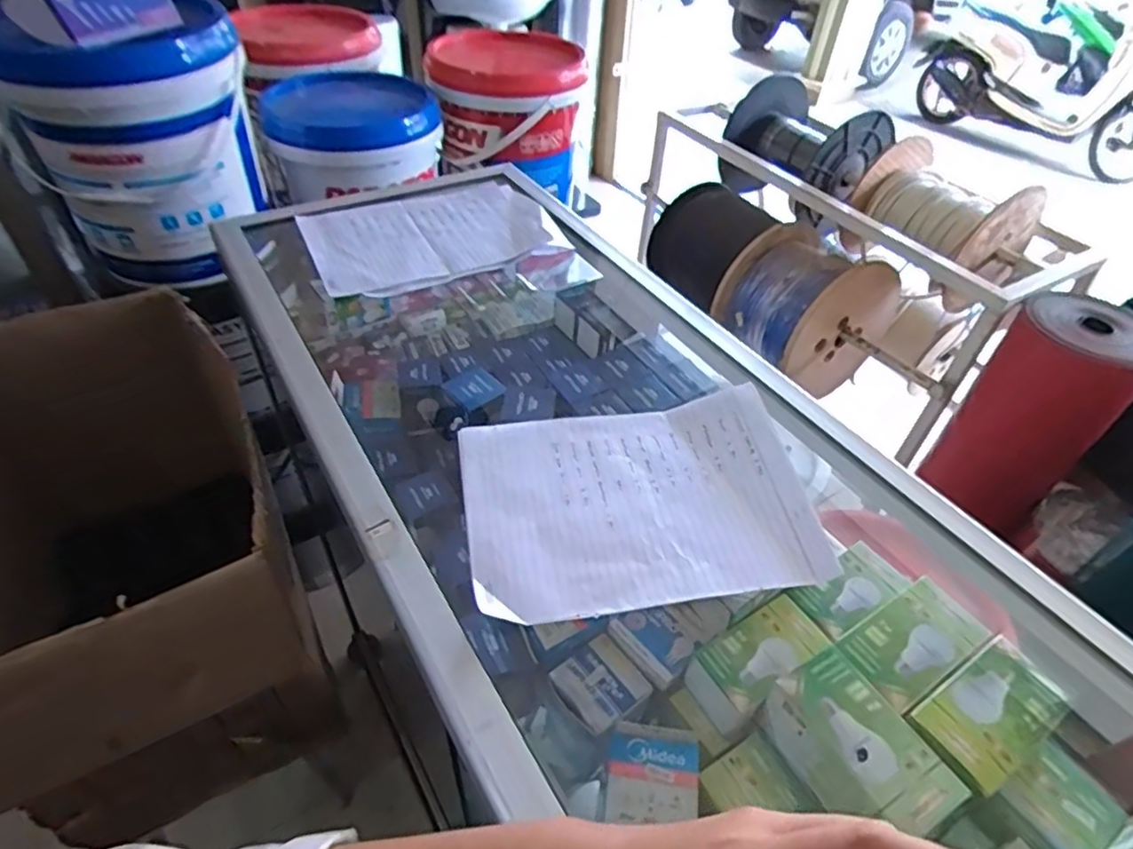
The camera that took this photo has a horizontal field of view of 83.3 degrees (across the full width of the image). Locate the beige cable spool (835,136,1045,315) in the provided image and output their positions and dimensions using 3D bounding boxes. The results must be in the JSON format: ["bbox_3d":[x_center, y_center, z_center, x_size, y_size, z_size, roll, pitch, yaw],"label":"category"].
[{"bbox_3d":[0.794,-0.421,1.340,0.227,0.220,0.347,-16,47,-20],"label":"beige cable spool"}]

